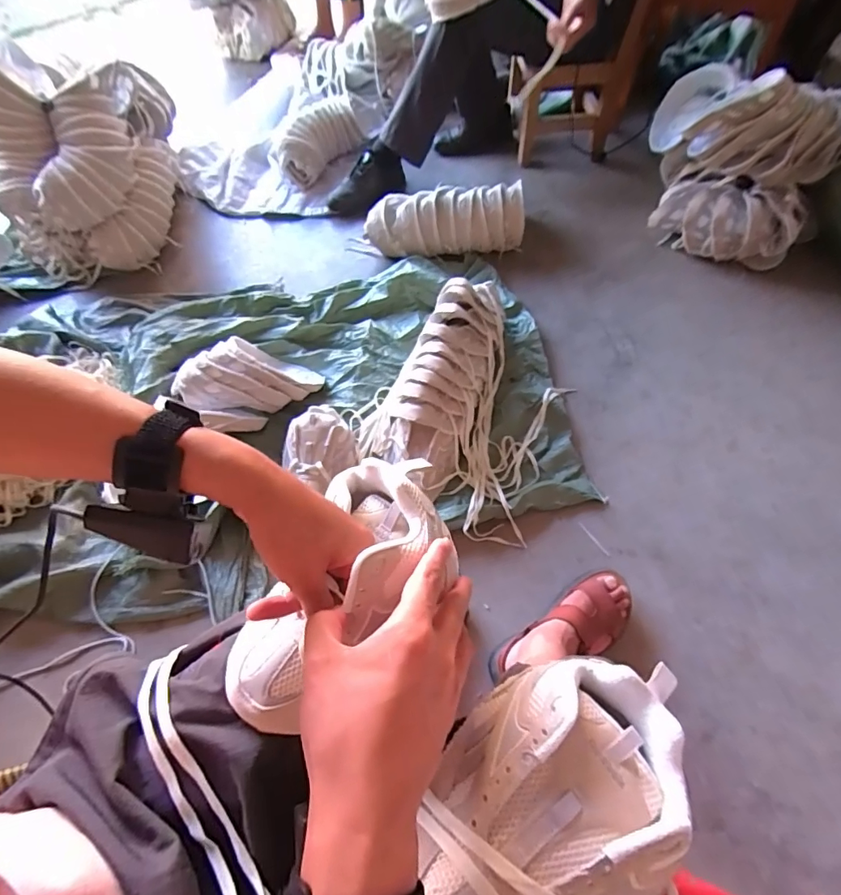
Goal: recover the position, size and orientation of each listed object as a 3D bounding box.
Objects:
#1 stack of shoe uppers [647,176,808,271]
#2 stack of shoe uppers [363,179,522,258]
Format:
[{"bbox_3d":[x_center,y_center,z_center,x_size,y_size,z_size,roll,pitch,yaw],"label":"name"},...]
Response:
[{"bbox_3d":[0.749,-0.532,1.146,0.343,0.185,0.127,14,62,11],"label":"stack of shoe uppers"},{"bbox_3d":[0.064,-0.609,1.250,0.416,0.133,0.114,-4,62,1],"label":"stack of shoe uppers"}]

